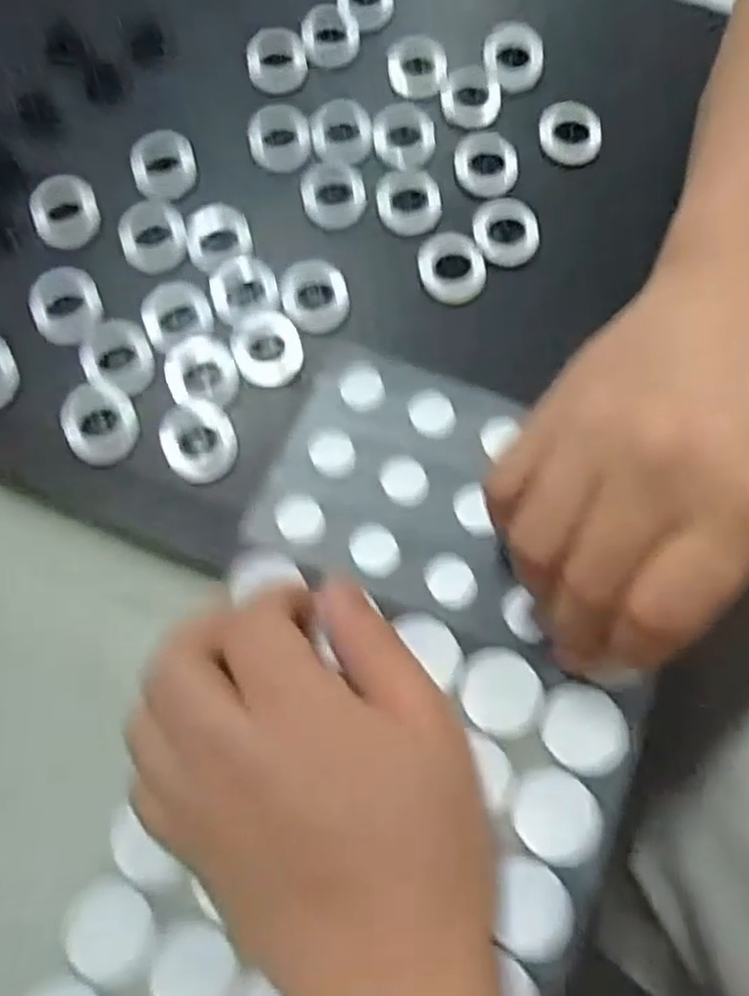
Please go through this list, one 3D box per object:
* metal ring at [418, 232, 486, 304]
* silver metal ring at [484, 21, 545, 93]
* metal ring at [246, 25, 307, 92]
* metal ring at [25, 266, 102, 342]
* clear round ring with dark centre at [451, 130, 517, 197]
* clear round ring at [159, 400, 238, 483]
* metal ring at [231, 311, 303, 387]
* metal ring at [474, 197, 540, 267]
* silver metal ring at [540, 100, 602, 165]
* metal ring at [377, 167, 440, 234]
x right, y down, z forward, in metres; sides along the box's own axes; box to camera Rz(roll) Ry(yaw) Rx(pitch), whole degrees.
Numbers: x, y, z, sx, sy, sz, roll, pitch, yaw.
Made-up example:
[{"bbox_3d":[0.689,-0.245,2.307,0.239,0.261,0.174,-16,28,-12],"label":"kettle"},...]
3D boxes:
[{"bbox_3d":[0.033,-0.099,0.293,0.027,0.006,0.029,-1,72,2],"label":"metal ring"},{"bbox_3d":[0.067,-0.211,0.331,0.028,0.013,0.034,5,73,4],"label":"silver metal ring"},{"bbox_3d":[-0.048,-0.214,0.334,0.028,0.014,0.028,-1,72,2],"label":"metal ring"},{"bbox_3d":[-0.132,-0.082,0.291,0.028,0.008,0.033,-26,73,-6],"label":"metal ring"},{"bbox_3d":[0.051,-0.154,0.313,0.027,0.005,0.035,-12,72,-2],"label":"clear round ring with dark centre"},{"bbox_3d":[-0.071,-0.024,0.274,0.029,0.007,0.035,-25,73,-6],"label":"clear round ring"},{"bbox_3d":[-0.045,-0.063,0.284,0.028,0.004,0.032,-10,72,-1],"label":"metal ring"},{"bbox_3d":[0.058,-0.119,0.299,0.027,0.004,0.031,-3,72,1],"label":"metal ring"},{"bbox_3d":[0.091,-0.170,0.319,0.028,0.008,0.028,-1,72,2],"label":"silver metal ring"},{"bbox_3d":[0.016,-0.135,0.308,0.028,0.005,0.033,1,72,2],"label":"metal ring"}]

